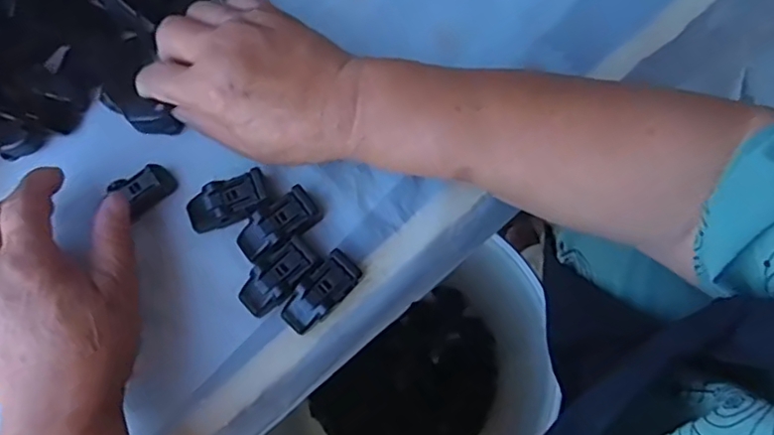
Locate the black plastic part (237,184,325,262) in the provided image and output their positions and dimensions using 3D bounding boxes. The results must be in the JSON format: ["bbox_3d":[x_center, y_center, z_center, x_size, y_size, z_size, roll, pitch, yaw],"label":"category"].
[{"bbox_3d":[-0.063,0.005,0.357,0.049,0.012,0.025,-34,78,-7],"label":"black plastic part"}]

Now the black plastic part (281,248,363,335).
[{"bbox_3d":[-0.037,0.042,0.348,0.021,0.015,0.049,43,80,10],"label":"black plastic part"}]

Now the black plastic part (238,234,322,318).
[{"bbox_3d":[-0.061,0.034,0.350,0.049,0.013,0.023,-39,79,-8],"label":"black plastic part"}]

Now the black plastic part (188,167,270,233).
[{"bbox_3d":[-0.092,-0.008,0.362,0.048,0.016,0.025,-19,76,-4],"label":"black plastic part"}]

